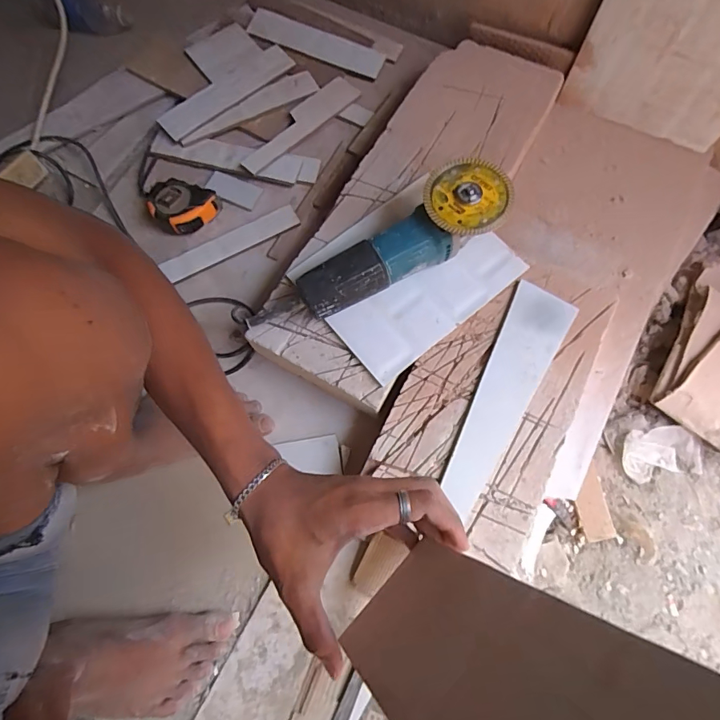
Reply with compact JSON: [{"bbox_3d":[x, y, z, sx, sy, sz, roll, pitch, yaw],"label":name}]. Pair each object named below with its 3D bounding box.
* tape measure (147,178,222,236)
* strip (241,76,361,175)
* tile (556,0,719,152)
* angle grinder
[{"bbox_3d":[-0.275,-0.237,0.684,0.090,0.039,0.088,41,77,12],"label":"tape measure"},{"bbox_3d":[-0.100,-0.390,0.737,0.054,0.016,0.240,43,78,12],"label":"strip"},{"bbox_3d":[0.441,-0.424,0.635,0.241,0.215,0.011,25,69,8],"label":"tile"},{"bbox_3d":[0.017,-0.123,0.539,0.330,0.101,0.090,-25,74,-7],"label":"angle grinder"}]

